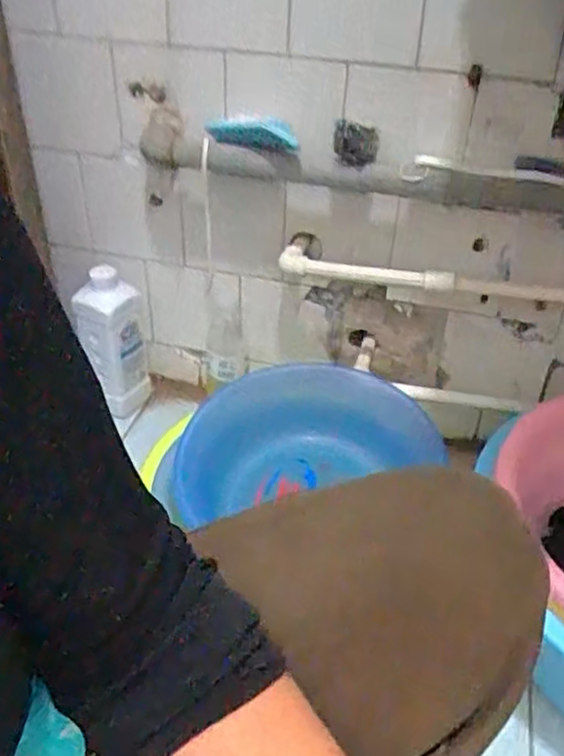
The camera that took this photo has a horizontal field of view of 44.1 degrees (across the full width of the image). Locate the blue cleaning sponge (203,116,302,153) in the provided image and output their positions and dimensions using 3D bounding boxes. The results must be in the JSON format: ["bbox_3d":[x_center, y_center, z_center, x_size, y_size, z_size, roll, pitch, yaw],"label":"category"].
[{"bbox_3d":[-0.040,-0.301,0.850,0.143,0.045,0.022,27,44,29],"label":"blue cleaning sponge"}]

